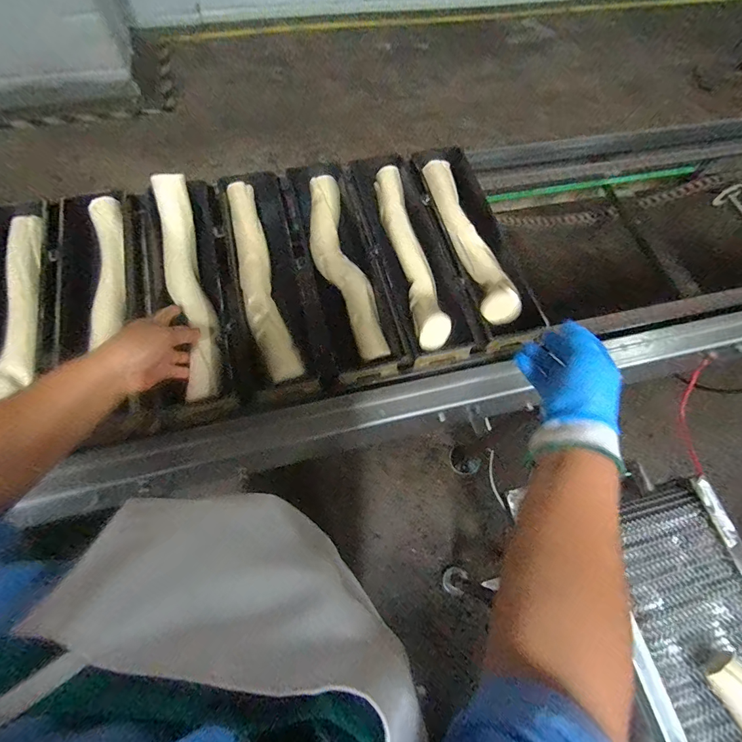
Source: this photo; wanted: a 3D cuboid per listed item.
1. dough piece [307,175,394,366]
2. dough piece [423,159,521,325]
[{"bbox_3d":[-0.051,-0.173,0.609,0.071,0.029,0.349,-13,70,-7],"label":"dough piece"},{"bbox_3d":[0.158,-0.228,0.615,0.066,0.068,0.353,-10,69,-6],"label":"dough piece"}]

